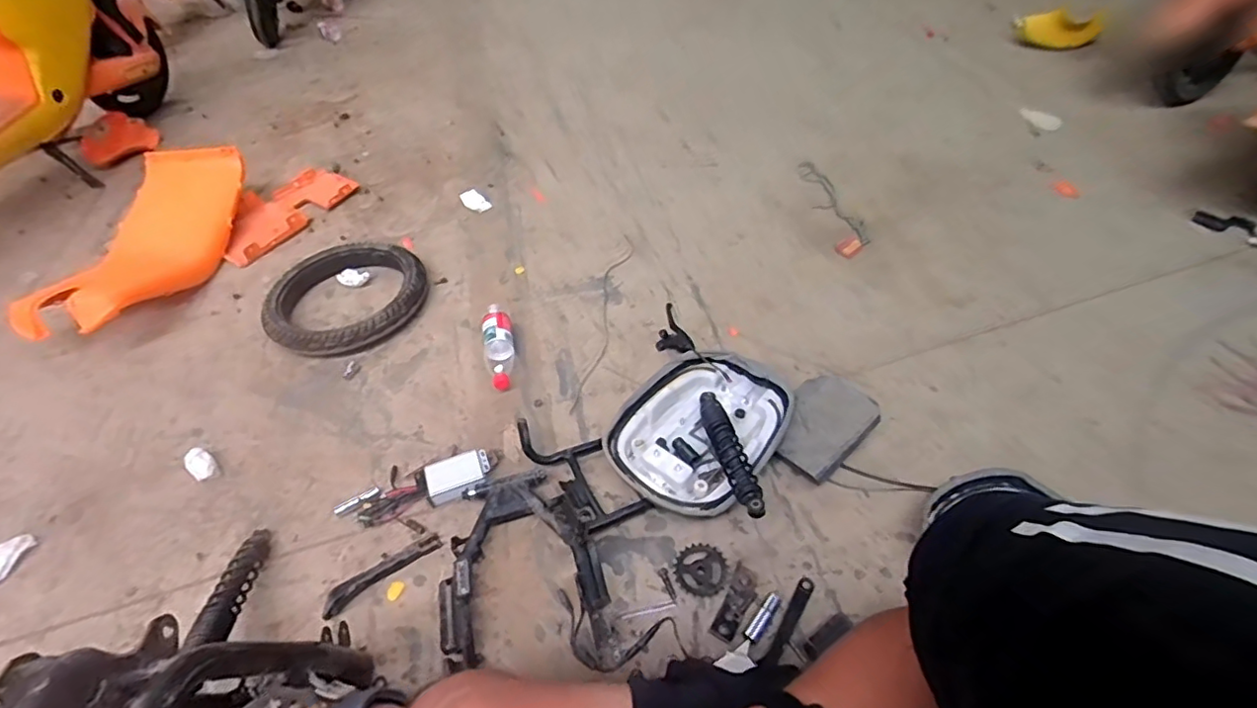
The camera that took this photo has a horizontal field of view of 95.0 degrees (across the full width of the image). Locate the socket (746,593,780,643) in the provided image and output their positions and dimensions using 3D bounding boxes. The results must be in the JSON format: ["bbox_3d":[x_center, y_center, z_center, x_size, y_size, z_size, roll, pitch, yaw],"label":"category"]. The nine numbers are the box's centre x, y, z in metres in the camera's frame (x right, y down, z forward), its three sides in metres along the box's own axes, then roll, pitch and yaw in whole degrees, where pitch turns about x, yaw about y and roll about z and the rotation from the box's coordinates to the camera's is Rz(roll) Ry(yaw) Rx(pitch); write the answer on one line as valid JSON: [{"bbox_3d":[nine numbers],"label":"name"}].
[{"bbox_3d":[0.206,0.403,0.880,0.023,0.019,0.079,32,56,27],"label":"socket"}]

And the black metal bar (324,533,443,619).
[{"bbox_3d":[-0.399,0.354,0.939,0.190,0.027,0.034,-31,54,-24],"label":"black metal bar"}]

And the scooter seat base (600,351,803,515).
[{"bbox_3d":[0.131,0.137,1.075,0.271,0.060,0.339,30,55,26],"label":"scooter seat base"}]

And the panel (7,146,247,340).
[{"bbox_3d":[-1.215,-0.285,1.453,0.301,0.141,0.638,-1,48,1],"label":"panel"}]

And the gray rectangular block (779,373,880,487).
[{"bbox_3d":[0.345,0.127,1.029,0.136,0.031,0.175,36,80,36],"label":"gray rectangular block"}]

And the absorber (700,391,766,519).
[{"bbox_3d":[0.172,0.161,0.994,0.043,0.044,0.285,-10,38,-6],"label":"absorber"}]

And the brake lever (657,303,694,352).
[{"bbox_3d":[0.113,-0.063,1.283,0.077,0.019,0.142,8,49,9],"label":"brake lever"}]

